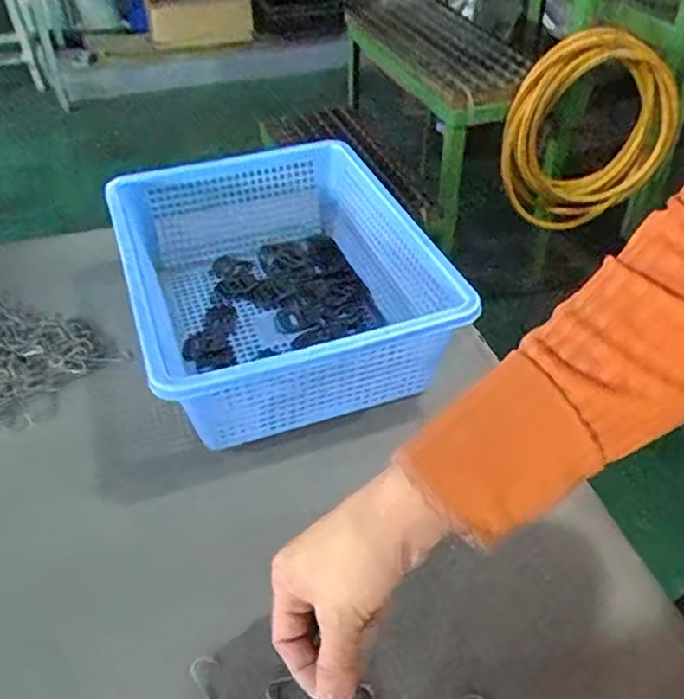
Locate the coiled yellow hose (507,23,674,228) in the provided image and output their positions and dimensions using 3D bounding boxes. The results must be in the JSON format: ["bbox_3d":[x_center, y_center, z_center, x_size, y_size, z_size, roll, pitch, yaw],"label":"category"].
[{"bbox_3d":[0.498,-0.431,1.362,0.364,0.387,0.090,-12,44,-11],"label":"coiled yellow hose"}]

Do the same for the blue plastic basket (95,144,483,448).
[{"bbox_3d":[-0.055,-0.061,0.577,0.233,0.099,0.293,-15,45,-14],"label":"blue plastic basket"}]

